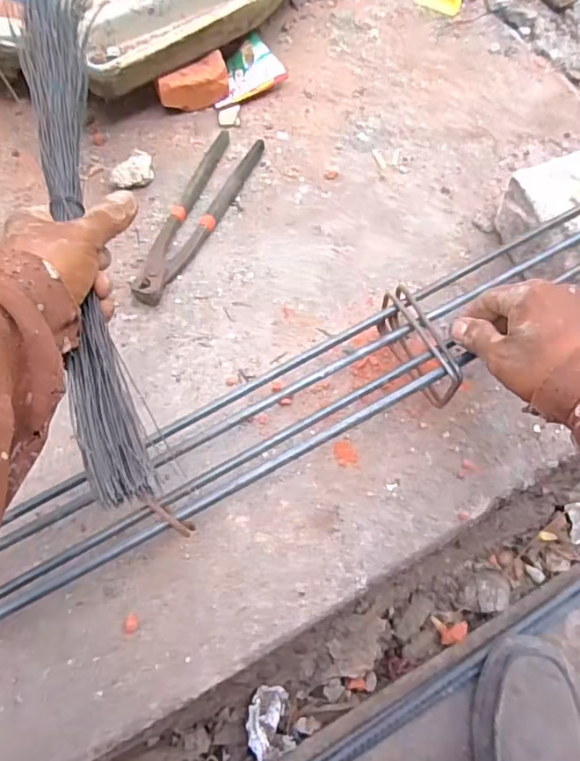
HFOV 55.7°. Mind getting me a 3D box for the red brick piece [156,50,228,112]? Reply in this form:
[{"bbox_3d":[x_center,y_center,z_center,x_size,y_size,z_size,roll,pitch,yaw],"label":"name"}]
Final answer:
[{"bbox_3d":[-0.107,-0.330,0.611,0.080,0.041,0.043,-13,66,-5],"label":"red brick piece"}]

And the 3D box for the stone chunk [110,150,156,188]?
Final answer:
[{"bbox_3d":[-0.163,-0.216,0.576,0.045,0.024,0.027,-38,71,-15],"label":"stone chunk"}]

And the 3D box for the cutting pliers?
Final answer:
[{"bbox_3d":[-0.093,-0.170,0.553,0.047,0.022,0.217,21,68,10],"label":"cutting pliers"}]

